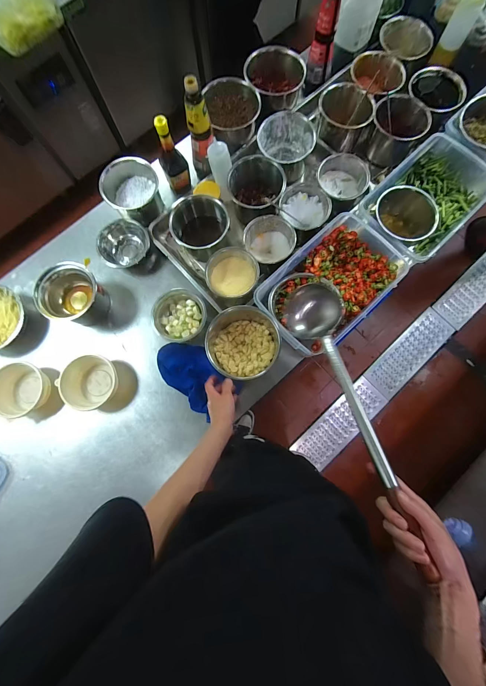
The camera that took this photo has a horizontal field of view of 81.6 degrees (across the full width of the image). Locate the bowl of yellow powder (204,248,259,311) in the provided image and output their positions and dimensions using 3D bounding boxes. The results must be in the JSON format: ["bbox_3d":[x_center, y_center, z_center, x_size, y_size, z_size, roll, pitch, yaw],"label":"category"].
[{"bbox_3d":[-0.027,-0.177,0.784,0.139,0.080,0.150,-5,79,1],"label":"bowl of yellow powder"}]

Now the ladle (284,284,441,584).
[{"bbox_3d":[0.184,0.102,0.504,0.111,0.058,0.494,-12,61,-1],"label":"ladle"}]

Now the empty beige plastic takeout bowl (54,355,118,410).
[{"bbox_3d":[-0.410,0.103,0.757,0.141,0.057,0.144,0,79,2],"label":"empty beige plastic takeout bowl"}]

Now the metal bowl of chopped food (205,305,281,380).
[{"bbox_3d":[0.000,-0.004,0.729,0.179,0.089,0.192,-5,79,1],"label":"metal bowl of chopped food"}]

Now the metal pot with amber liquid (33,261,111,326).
[{"bbox_3d":[-0.461,-0.129,0.774,0.139,0.126,0.147,0,79,2],"label":"metal pot with amber liquid"}]

